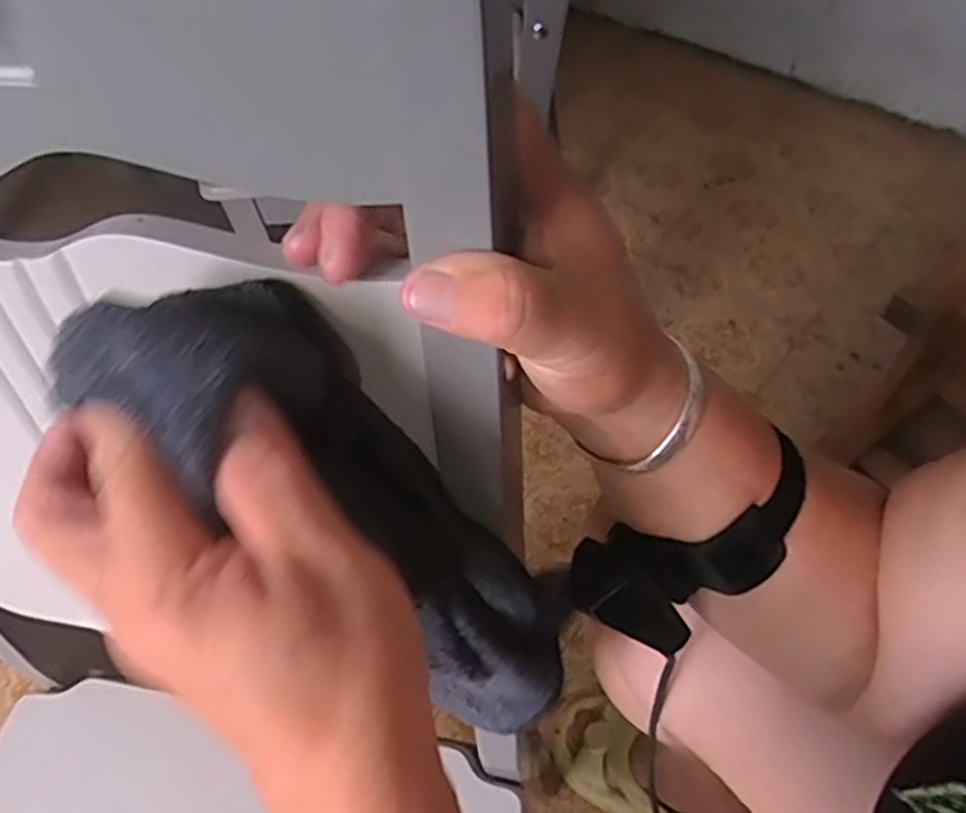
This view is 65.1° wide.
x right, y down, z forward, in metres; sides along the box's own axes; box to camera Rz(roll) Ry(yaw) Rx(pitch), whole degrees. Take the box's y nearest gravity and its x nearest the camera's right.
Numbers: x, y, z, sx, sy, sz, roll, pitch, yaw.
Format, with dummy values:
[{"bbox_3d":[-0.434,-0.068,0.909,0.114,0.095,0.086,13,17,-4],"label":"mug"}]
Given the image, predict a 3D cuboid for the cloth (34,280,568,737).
[{"bbox_3d":[-0.035,0.043,0.277,0.038,0.236,0.074,2,51,40],"label":"cloth"}]

